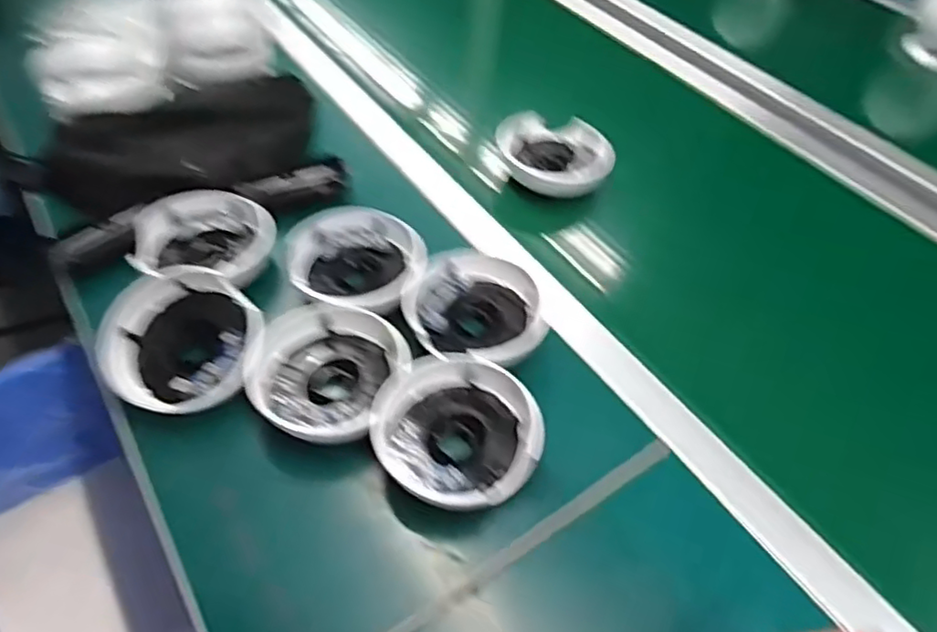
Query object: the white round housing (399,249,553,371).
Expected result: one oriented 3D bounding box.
[{"bbox_3d":[0.004,-0.003,0.550,0.113,0.035,0.119,3,51,-3],"label":"white round housing"}]

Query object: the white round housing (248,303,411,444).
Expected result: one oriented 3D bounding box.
[{"bbox_3d":[-0.116,0.049,0.508,0.118,0.050,0.113,3,51,-3],"label":"white round housing"}]

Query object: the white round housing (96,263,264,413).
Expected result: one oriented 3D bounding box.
[{"bbox_3d":[-0.232,0.024,0.516,0.117,0.061,0.125,3,51,-3],"label":"white round housing"}]

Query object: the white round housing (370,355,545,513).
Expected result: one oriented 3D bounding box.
[{"bbox_3d":[-0.009,0.090,0.480,0.125,0.051,0.112,18,52,9],"label":"white round housing"}]

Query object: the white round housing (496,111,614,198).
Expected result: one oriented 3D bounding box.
[{"bbox_3d":[0.096,-0.183,0.722,0.121,0.044,0.121,3,51,-3],"label":"white round housing"}]

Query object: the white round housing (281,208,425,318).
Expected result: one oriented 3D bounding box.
[{"bbox_3d":[-0.108,-0.048,0.582,0.127,0.038,0.119,25,54,15],"label":"white round housing"}]

